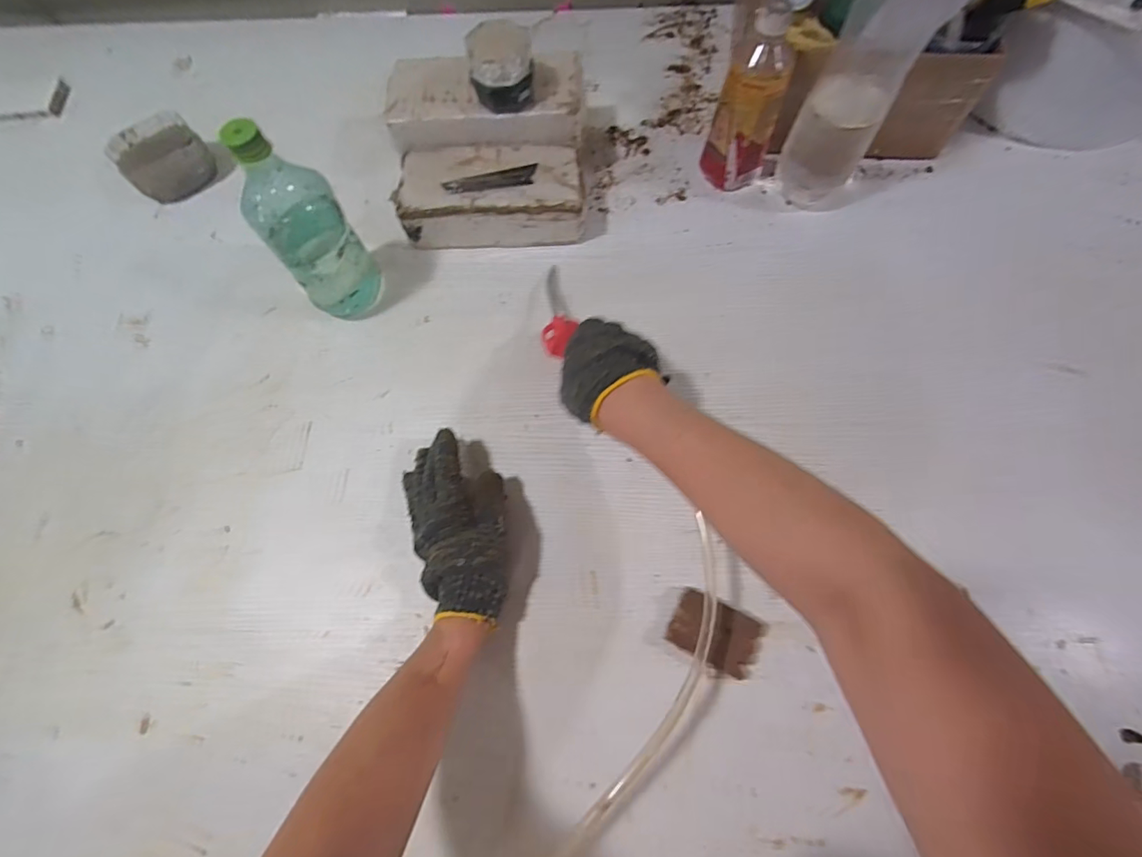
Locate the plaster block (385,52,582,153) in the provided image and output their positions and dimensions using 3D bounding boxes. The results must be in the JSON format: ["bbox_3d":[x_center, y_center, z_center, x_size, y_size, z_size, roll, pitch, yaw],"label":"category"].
[{"bbox_3d":[-0.100,-0.380,0.583,0.228,0.043,0.116,0,69,2],"label":"plaster block"}]

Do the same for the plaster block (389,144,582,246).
[{"bbox_3d":[-0.090,-0.268,0.589,0.203,0.060,0.100,-1,69,1],"label":"plaster block"}]

